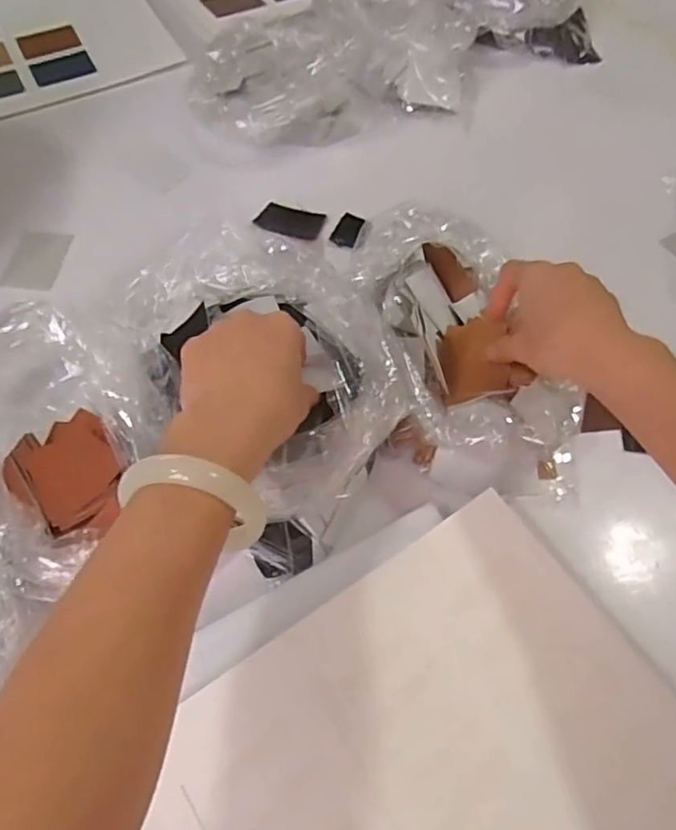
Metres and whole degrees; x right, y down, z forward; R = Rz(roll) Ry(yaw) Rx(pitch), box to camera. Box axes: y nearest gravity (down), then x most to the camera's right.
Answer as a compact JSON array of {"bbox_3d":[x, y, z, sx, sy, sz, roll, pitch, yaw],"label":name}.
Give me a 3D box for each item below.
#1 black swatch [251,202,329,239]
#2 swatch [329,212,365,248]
[{"bbox_3d":[-0.047,-0.188,0.601,0.061,0.009,0.039,14,60,7],"label":"black swatch"},{"bbox_3d":[0.010,-0.179,0.601,0.023,0.004,0.040,22,67,3],"label":"swatch"}]

